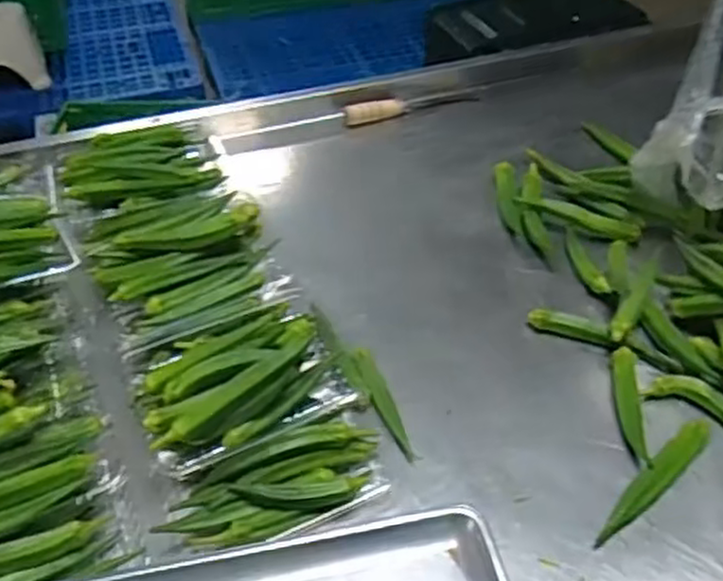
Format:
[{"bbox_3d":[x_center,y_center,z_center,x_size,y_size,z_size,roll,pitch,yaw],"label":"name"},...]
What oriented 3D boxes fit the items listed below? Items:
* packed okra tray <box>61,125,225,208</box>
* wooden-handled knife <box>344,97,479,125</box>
[{"bbox_3d":[-0.255,-0.140,0.849,0.177,0.039,0.136,-11,45,-11],"label":"packed okra tray"},{"bbox_3d":[0.072,-0.265,1.037,0.203,0.020,0.038,-17,47,-17],"label":"wooden-handled knife"}]

